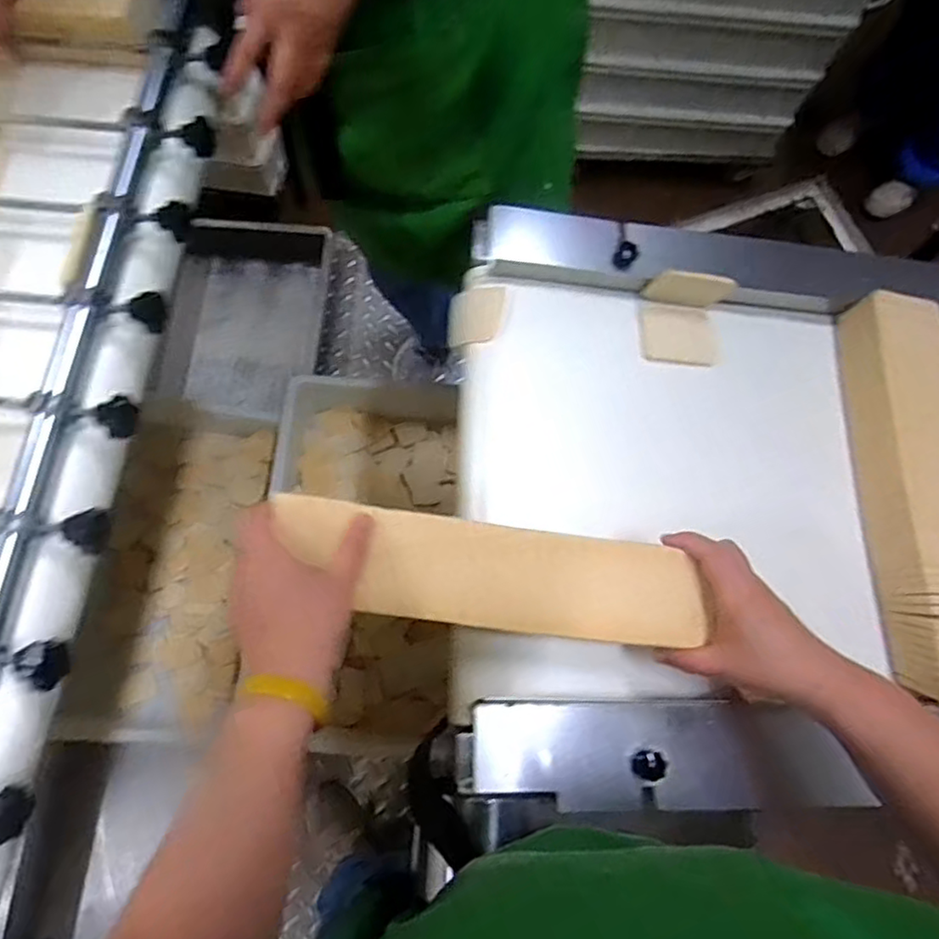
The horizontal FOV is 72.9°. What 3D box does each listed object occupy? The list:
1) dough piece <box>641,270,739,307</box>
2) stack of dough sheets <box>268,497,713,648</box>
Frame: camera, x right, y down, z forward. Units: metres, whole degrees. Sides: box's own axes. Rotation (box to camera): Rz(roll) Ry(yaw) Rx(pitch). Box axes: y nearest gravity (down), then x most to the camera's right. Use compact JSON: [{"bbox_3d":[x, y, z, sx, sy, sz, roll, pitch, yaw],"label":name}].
[{"bbox_3d":[0.216,-0.177,0.626,0.084,0.033,0.009,9,50,5],"label":"dough piece"},{"bbox_3d":[0.018,0.077,0.469,0.311,0.035,0.079,11,73,-5],"label":"stack of dough sheets"}]

